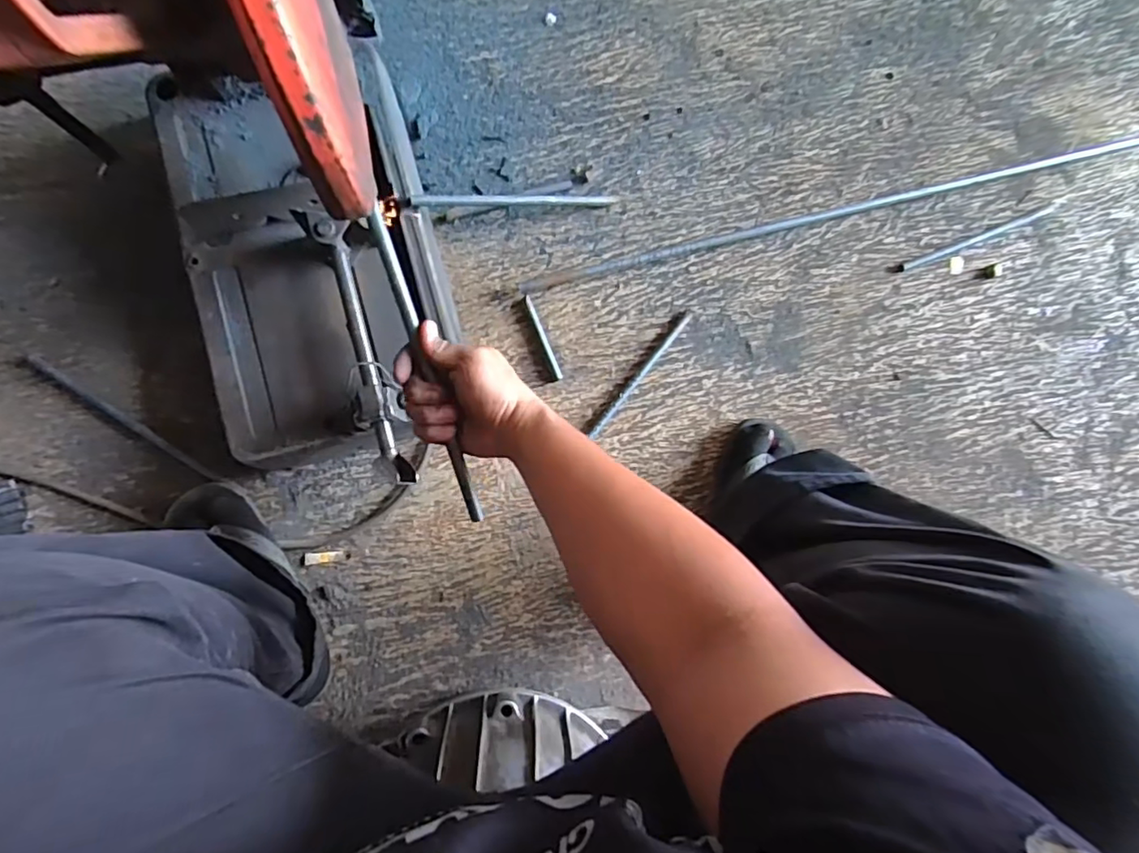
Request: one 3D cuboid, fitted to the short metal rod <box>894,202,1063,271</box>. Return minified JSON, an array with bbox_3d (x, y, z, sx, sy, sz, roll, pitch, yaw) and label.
[{"bbox_3d":[0.570,-0.263,0.792,0.267,0.008,0.013,-22,88,-8],"label":"short metal rod"}]

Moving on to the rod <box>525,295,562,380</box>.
[{"bbox_3d":[-0.032,-0.109,0.704,0.009,0.007,0.108,-21,88,-8],"label":"rod"}]

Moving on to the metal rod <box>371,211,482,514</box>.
[{"bbox_3d":[-0.115,-0.043,0.465,0.012,0.007,0.258,-18,100,-8],"label":"metal rod"}]

